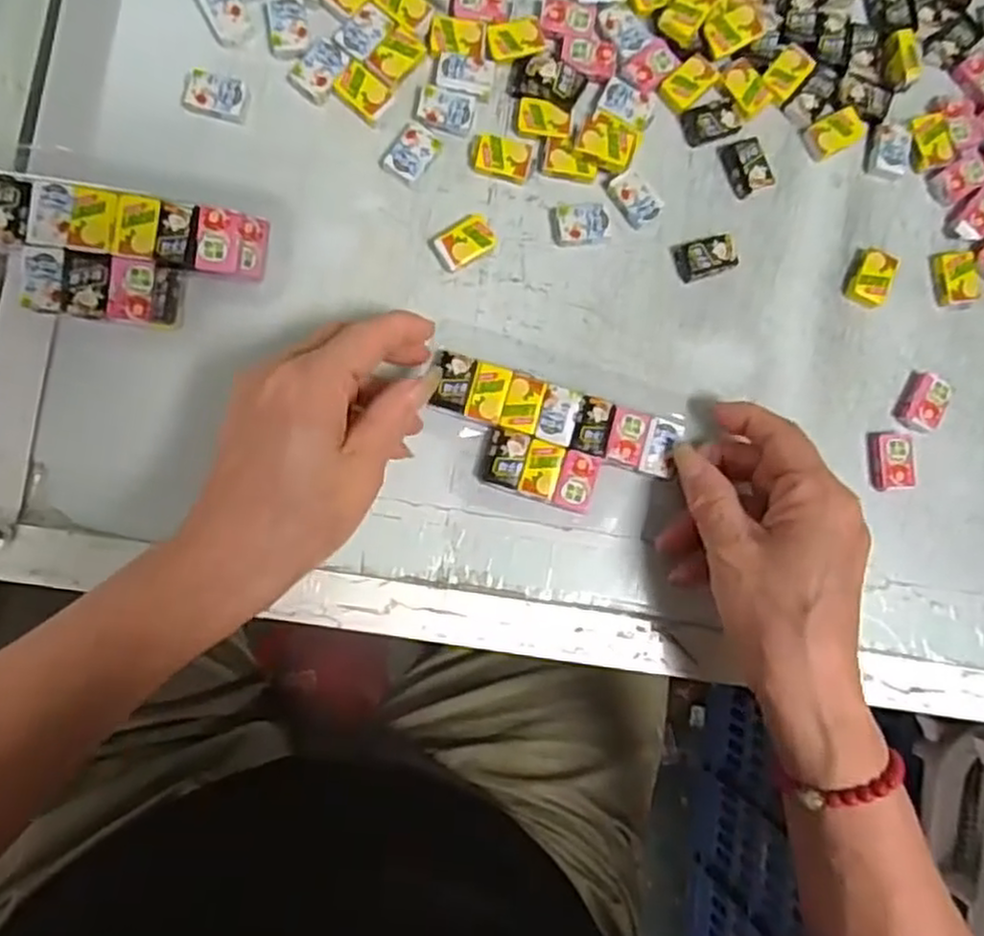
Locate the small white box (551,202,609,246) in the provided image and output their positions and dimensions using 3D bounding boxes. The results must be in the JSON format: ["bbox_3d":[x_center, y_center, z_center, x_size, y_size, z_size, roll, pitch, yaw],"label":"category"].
[{"bbox_3d":[0.042,-0.115,0.359,0.025,0.008,0.019,-11,88,-6],"label":"small white box"}]

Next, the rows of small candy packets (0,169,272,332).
[{"bbox_3d":[-0.161,-0.088,0.324,0.121,0.033,0.054,7,86,-5],"label":"rows of small candy packets"}]

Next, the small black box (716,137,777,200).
[{"bbox_3d":[0.123,-0.145,0.366,0.021,0.007,0.027,-21,89,-6],"label":"small black box"}]

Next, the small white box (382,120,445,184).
[{"bbox_3d":[-0.037,-0.146,0.352,0.019,0.008,0.024,35,84,-3],"label":"small white box"}]

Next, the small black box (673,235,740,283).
[{"bbox_3d":[0.103,-0.101,0.364,0.028,0.009,0.018,-14,88,-6],"label":"small black box"}]

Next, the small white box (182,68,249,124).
[{"bbox_3d":[-0.123,-0.167,0.340,0.027,0.008,0.020,11,86,-5],"label":"small white box"}]

